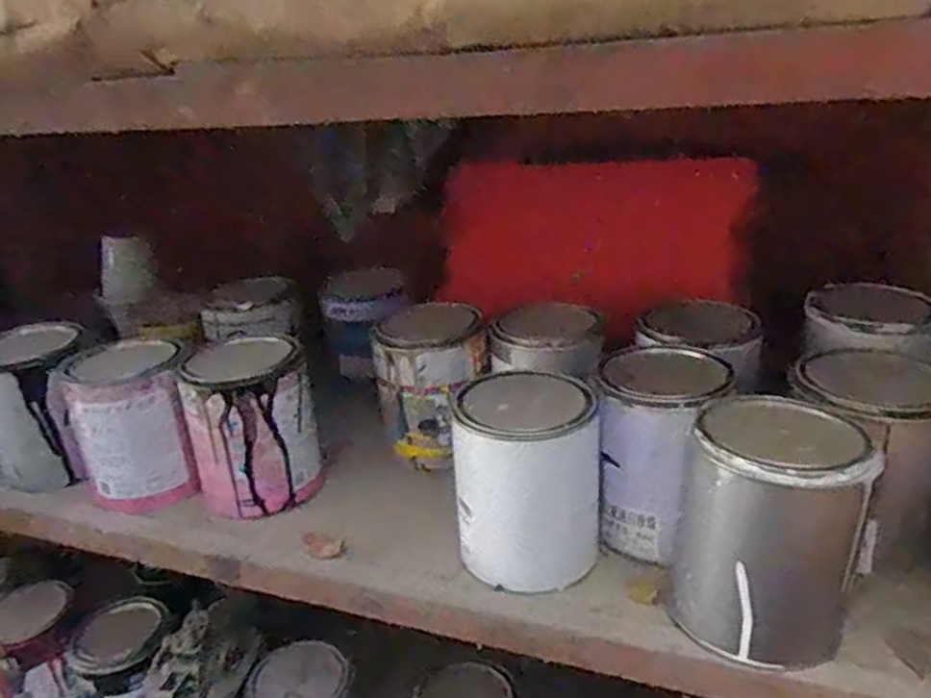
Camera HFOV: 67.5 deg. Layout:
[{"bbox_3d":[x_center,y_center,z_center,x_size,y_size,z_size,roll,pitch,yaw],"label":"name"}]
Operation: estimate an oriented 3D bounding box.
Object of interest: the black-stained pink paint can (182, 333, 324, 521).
[{"bbox_3d":[-0.191,0.067,0.621,0.107,0.133,0.093,-12,21,-19],"label":"black-stained pink paint can"}]

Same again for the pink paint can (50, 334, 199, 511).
[{"bbox_3d":[-0.307,0.067,0.638,0.105,0.134,0.094,-16,23,-27],"label":"pink paint can"}]

